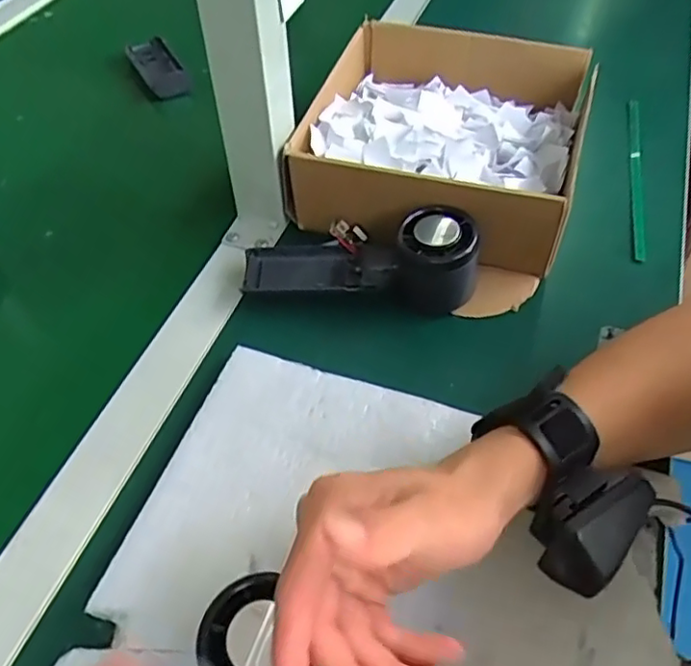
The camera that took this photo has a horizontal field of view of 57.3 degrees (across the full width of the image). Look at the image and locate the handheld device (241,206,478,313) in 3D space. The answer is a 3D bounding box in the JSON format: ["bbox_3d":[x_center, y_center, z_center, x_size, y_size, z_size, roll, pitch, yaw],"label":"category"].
[{"bbox_3d":[0.009,-0.057,0.445,0.162,0.054,0.066,4,51,4],"label":"handheld device"}]

